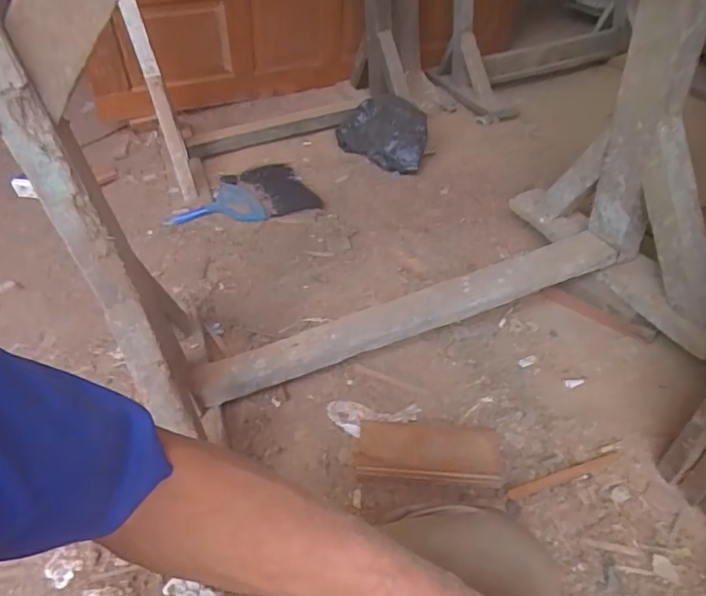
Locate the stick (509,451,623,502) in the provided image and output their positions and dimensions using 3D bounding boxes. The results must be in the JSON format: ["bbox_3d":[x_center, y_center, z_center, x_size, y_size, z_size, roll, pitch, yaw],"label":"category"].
[{"bbox_3d":[0.312,0.260,0.759,0.202,0.013,0.015,-14,43,-17],"label":"stick"}]

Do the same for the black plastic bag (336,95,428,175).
[{"bbox_3d":[0.081,-0.483,1.545,0.272,0.157,0.203,-2,40,7],"label":"black plastic bag"}]

